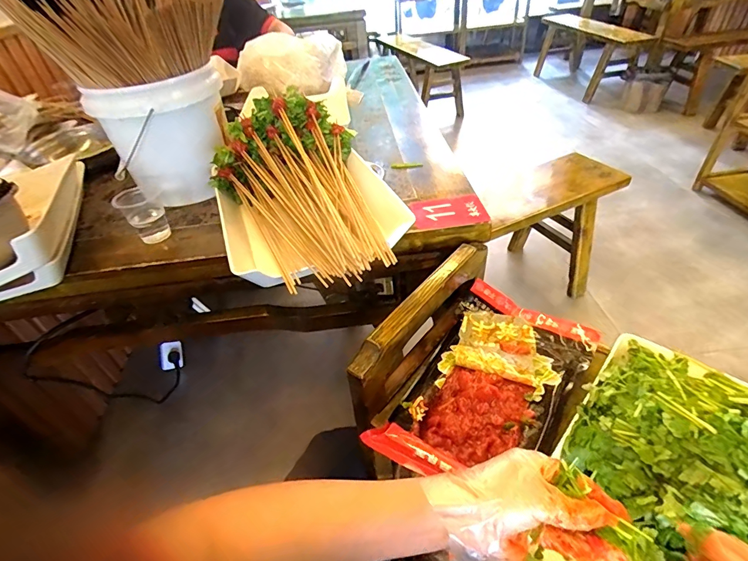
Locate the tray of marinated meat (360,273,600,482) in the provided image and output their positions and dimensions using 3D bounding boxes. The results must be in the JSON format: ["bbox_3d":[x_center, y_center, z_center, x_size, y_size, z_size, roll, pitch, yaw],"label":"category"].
[{"bbox_3d":[0.149,0.127,0.502,0.177,0.045,0.290,21,49,28],"label":"tray of marinated meat"}]

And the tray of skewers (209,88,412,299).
[{"bbox_3d":[-0.105,-0.120,0.587,0.251,0.188,0.327,-17,43,-12],"label":"tray of skewers"}]

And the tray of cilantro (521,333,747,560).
[{"bbox_3d":[0.299,0.191,0.358,0.232,0.112,0.308,26,51,32],"label":"tray of cilantro"}]

